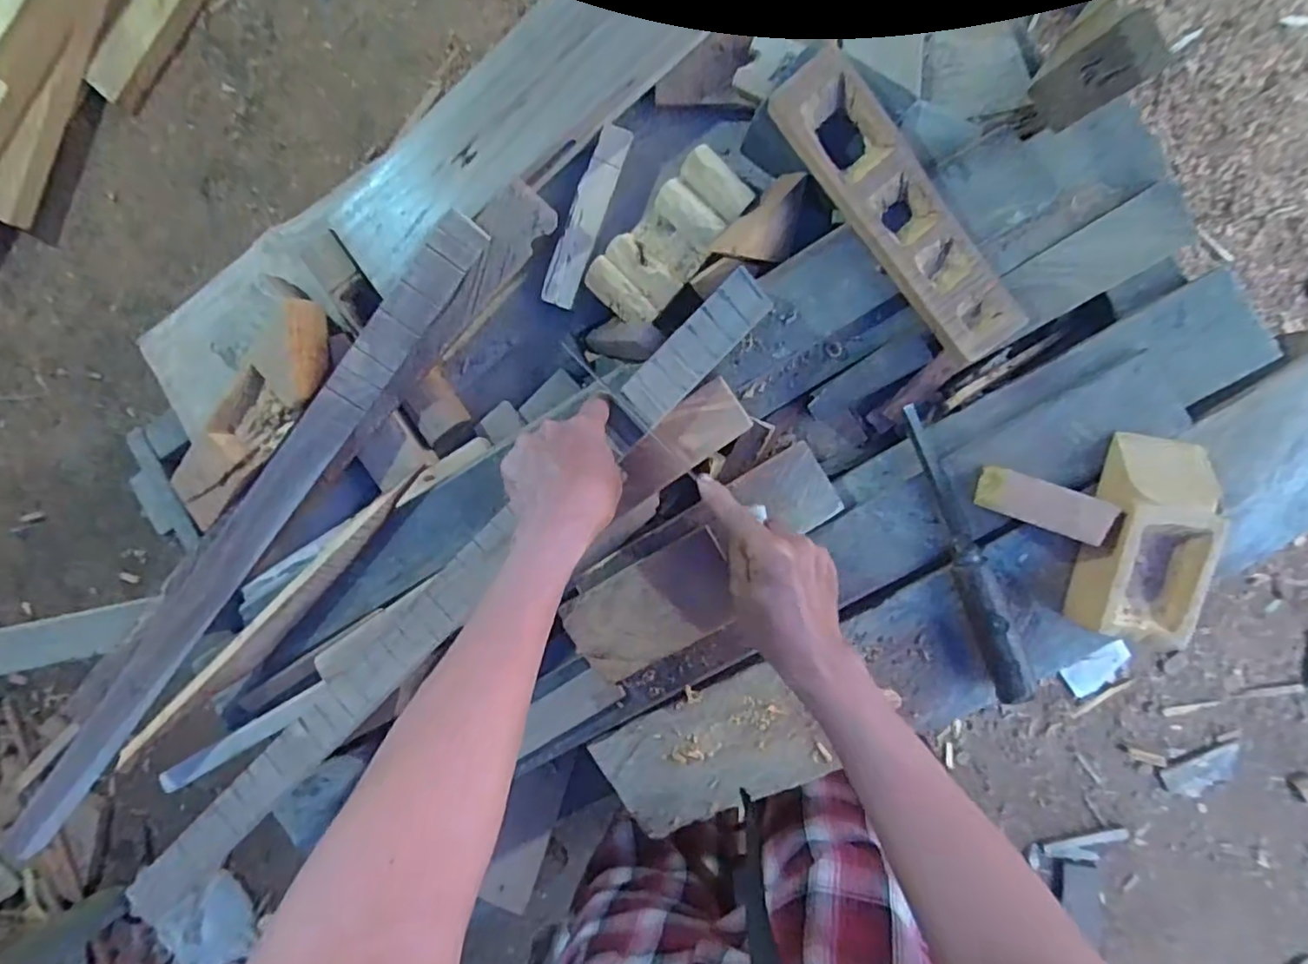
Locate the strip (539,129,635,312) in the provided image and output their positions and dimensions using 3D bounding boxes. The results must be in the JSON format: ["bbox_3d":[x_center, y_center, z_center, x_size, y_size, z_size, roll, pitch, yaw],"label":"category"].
[{"bbox_3d":[-0.061,-0.233,0.552,0.031,0.008,0.159,22,96,8],"label":"strip"}]

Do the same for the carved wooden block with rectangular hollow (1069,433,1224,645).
[{"bbox_3d":[0.362,0.041,0.463,0.067,0.053,0.145,12,95,9],"label":"carved wooden block with rectangular hollow"}]

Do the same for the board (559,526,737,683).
[{"bbox_3d":[-0.001,0.103,0.501,0.138,0.012,0.074,-31,87,10],"label":"board"}]

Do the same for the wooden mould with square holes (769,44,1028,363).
[{"bbox_3d":[0.185,-0.209,0.480,0.068,0.035,0.252,-36,86,10],"label":"wooden mould with square holes"}]

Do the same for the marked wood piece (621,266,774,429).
[{"bbox_3d":[0.032,-0.103,0.485,0.039,0.012,0.132,45,99,5],"label":"marked wood piece"}]

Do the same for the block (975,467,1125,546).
[{"bbox_3d":[0.288,0.018,0.467,0.085,0.049,0.031,21,96,8],"label":"block"}]

